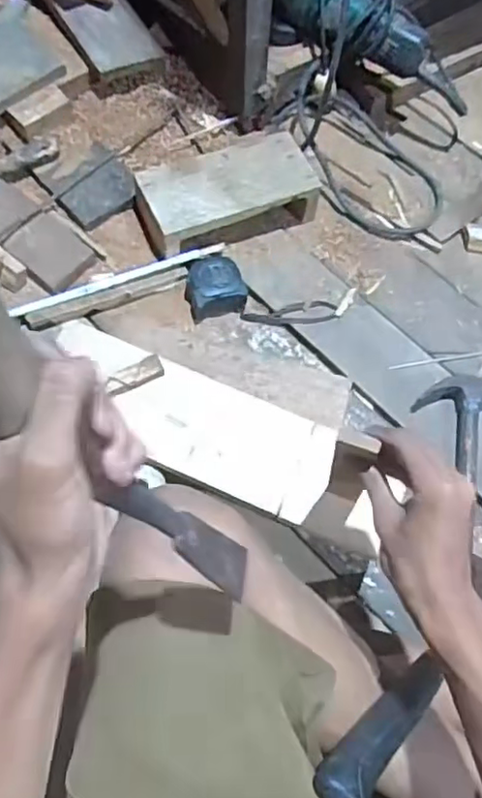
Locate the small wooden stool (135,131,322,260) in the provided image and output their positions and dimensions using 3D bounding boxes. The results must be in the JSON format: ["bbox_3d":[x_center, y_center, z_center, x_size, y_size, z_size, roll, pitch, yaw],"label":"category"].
[{"bbox_3d":[-0.017,-0.267,0.825,0.227,0.060,0.118,-19,69,-10],"label":"small wooden stool"}]

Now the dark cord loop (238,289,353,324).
[{"bbox_3d":[0.079,-0.109,0.797,0.151,0.006,0.038,-14,68,-8],"label":"dark cord loop"}]

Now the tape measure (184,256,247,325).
[{"bbox_3d":[-0.034,-0.141,0.785,0.074,0.033,0.072,-15,69,-9],"label":"tape measure"}]

